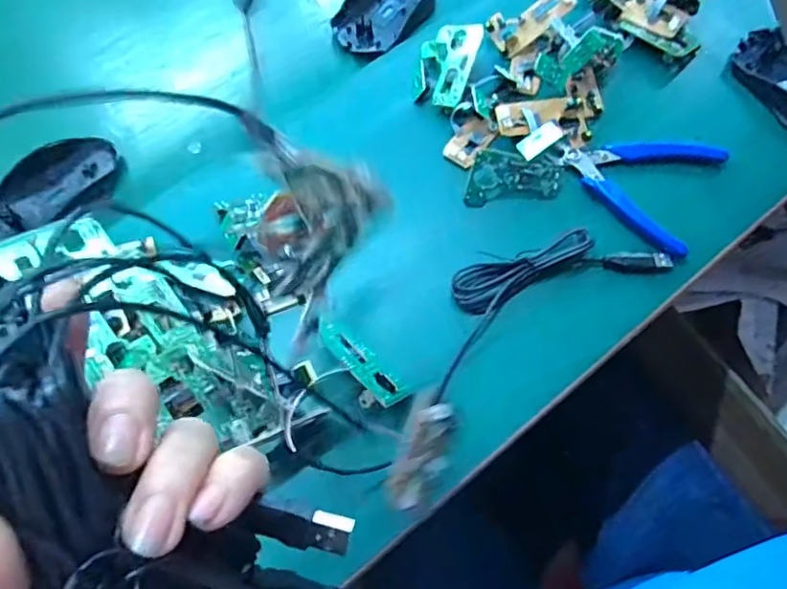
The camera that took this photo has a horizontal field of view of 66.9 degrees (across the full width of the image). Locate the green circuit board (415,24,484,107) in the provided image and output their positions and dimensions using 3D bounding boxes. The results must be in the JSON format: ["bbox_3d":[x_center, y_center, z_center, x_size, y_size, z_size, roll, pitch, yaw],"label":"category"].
[{"bbox_3d":[0.043,-0.183,0.479,0.045,0.023,0.071,11,67,8],"label":"green circuit board"}]

